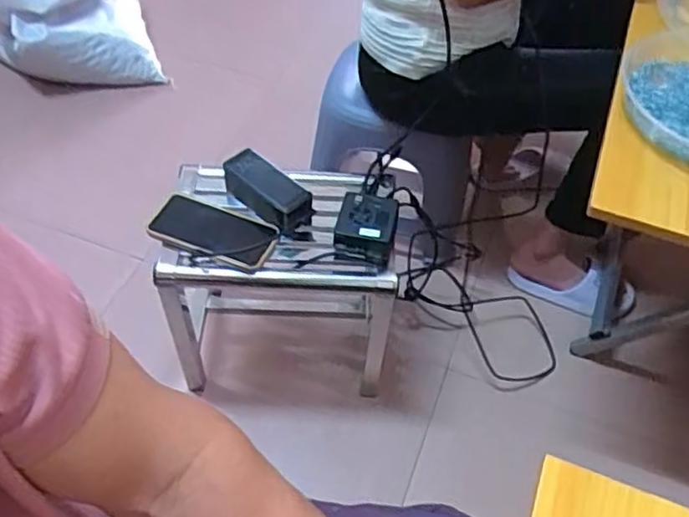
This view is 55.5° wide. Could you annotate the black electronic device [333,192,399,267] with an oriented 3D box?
[{"bbox_3d":[0.029,-0.041,0.861,0.076,0.060,0.074,11,52,6],"label":"black electronic device"}]

